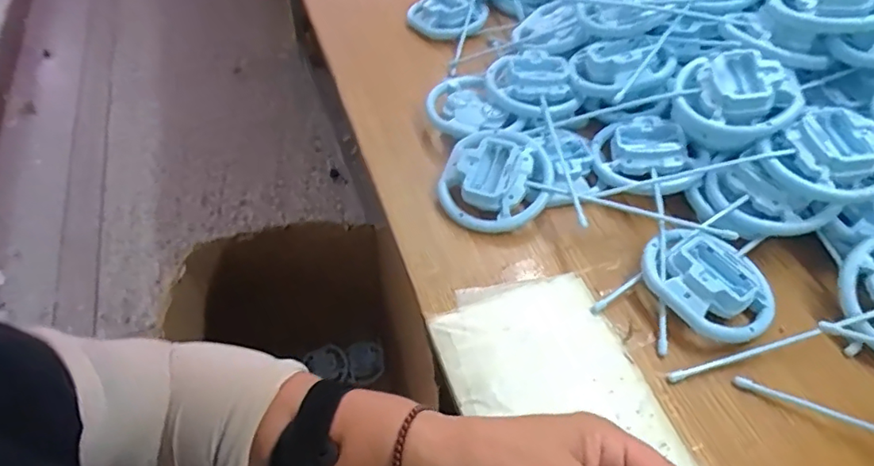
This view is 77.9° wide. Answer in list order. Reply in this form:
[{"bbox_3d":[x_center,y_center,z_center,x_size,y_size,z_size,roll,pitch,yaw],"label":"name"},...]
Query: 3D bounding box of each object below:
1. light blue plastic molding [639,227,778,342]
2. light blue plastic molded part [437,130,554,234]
[{"bbox_3d":[0.216,0.039,0.433,0.085,0.032,0.099,-26,55,-22],"label":"light blue plastic molding"},{"bbox_3d":[0.054,-0.050,0.494,0.095,0.039,0.096,1,50,-1],"label":"light blue plastic molded part"}]

